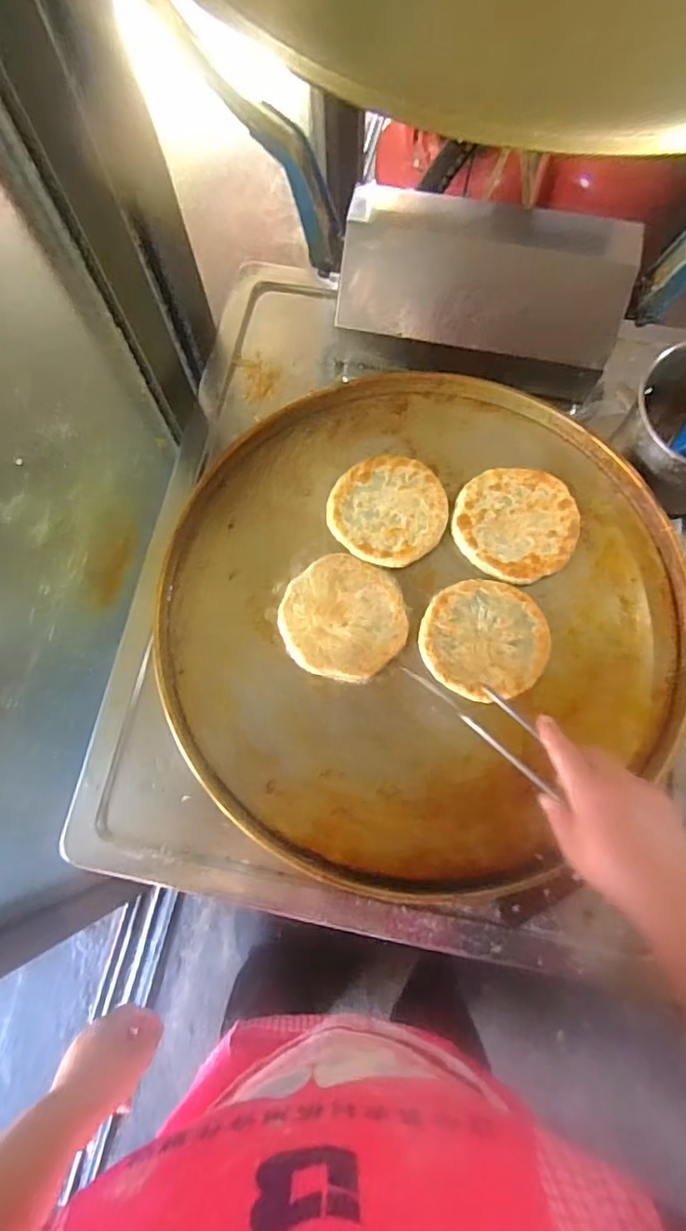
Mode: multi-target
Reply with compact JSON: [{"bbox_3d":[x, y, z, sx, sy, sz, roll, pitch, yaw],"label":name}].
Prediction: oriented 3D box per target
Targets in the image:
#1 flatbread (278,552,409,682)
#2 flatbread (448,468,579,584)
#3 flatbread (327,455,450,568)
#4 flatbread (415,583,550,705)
[{"bbox_3d":[0.002,0.002,0.598,0.122,0.011,0.121,0,76,0],"label":"flatbread"},{"bbox_3d":[0.180,-0.098,0.613,0.121,0.007,0.121,0,76,0],"label":"flatbread"},{"bbox_3d":[0.048,-0.112,0.622,0.118,0.008,0.119,0,76,0],"label":"flatbread"},{"bbox_3d":[0.140,0.024,0.589,0.123,0.008,0.116,0,76,0],"label":"flatbread"}]

